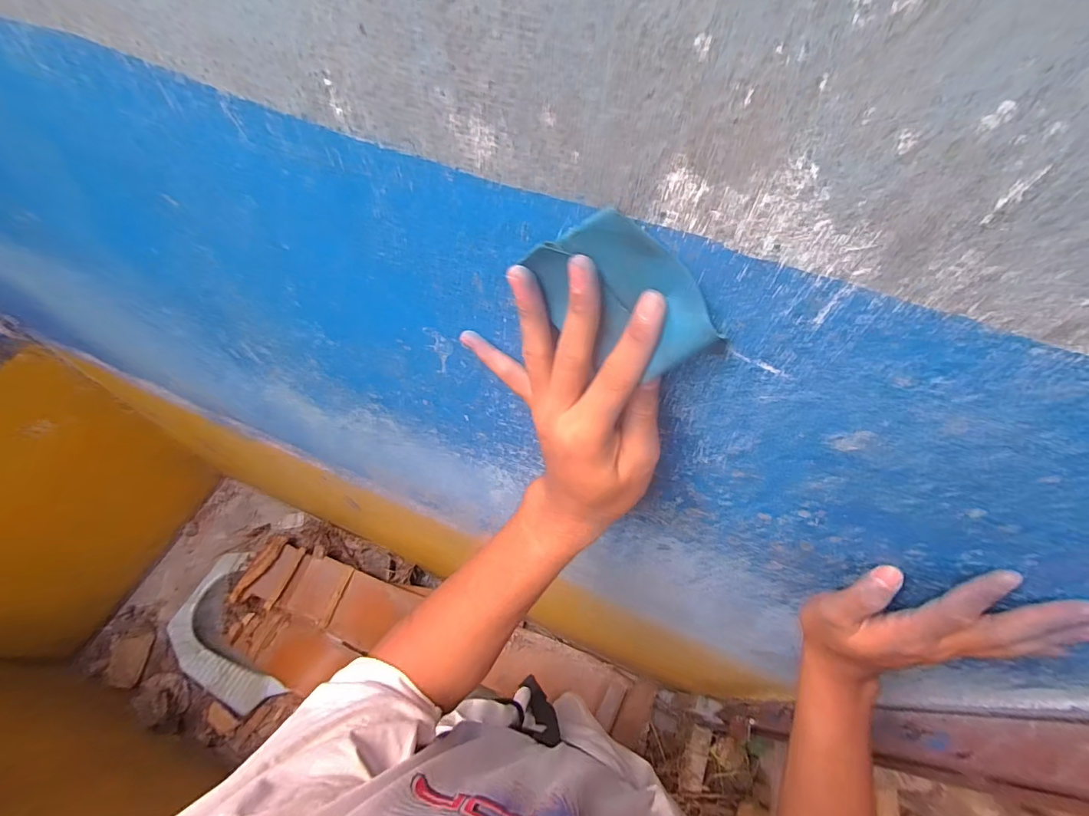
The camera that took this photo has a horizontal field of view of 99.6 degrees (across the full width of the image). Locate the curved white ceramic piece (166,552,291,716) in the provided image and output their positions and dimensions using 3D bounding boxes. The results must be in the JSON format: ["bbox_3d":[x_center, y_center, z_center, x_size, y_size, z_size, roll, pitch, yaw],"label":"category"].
[{"bbox_3d":[-0.869,0.619,1.243,0.223,0.038,0.407,-26,63,-16],"label":"curved white ceramic piece"}]

